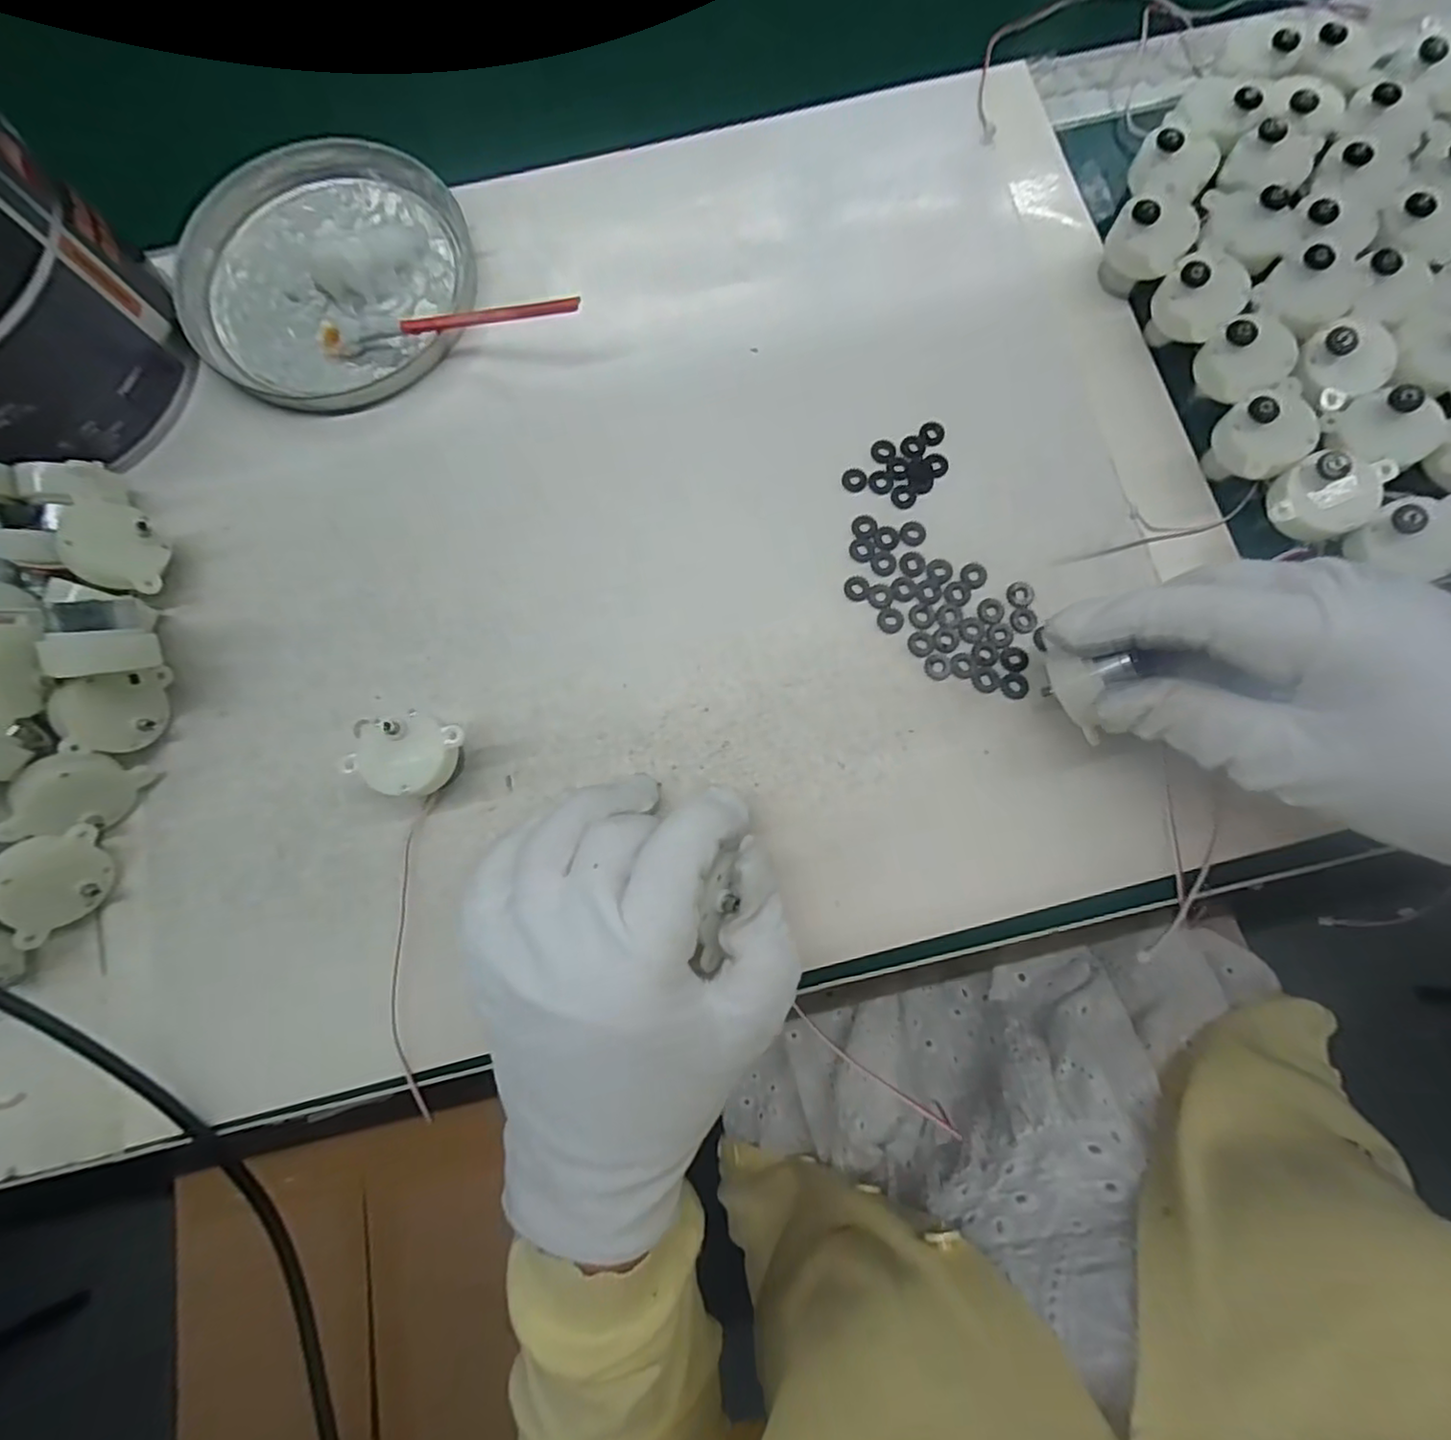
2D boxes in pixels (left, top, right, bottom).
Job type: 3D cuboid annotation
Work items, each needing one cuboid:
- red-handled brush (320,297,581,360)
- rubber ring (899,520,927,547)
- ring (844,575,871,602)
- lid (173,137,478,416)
[{"bbox_3d":[-0.119,-0.168,0.269,0.124,0.013,0.009,2,79,16],"label":"red-handled brush"},{"bbox_3d":[0.078,-0.078,0.264,0.011,0.004,0.012,0,79,1],"label":"rubber ring"},{"bbox_3d":[0.054,-0.055,0.261,0.010,0.004,0.011,0,79,1],"label":"ring"},{"bbox_3d":[-0.180,-0.204,0.287,0.125,0.014,0.126,0,79,1],"label":"lid"}]

